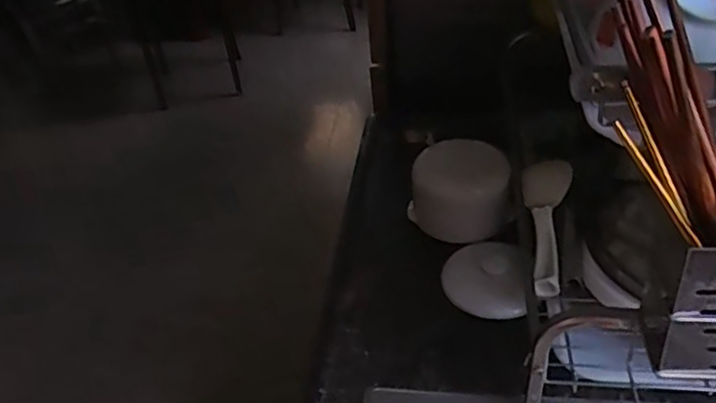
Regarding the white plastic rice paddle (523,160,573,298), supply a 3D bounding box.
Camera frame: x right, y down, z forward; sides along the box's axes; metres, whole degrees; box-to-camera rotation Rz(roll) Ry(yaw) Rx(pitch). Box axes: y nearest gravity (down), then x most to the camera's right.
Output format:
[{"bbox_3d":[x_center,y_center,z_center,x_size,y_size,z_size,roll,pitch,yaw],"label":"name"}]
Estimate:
[{"bbox_3d":[0.208,0.024,0.676,0.050,0.022,0.181,4,53,10],"label":"white plastic rice paddle"}]

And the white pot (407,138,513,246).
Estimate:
[{"bbox_3d":[0.123,-0.018,0.773,0.088,0.095,0.111,-30,43,-27],"label":"white pot"}]

